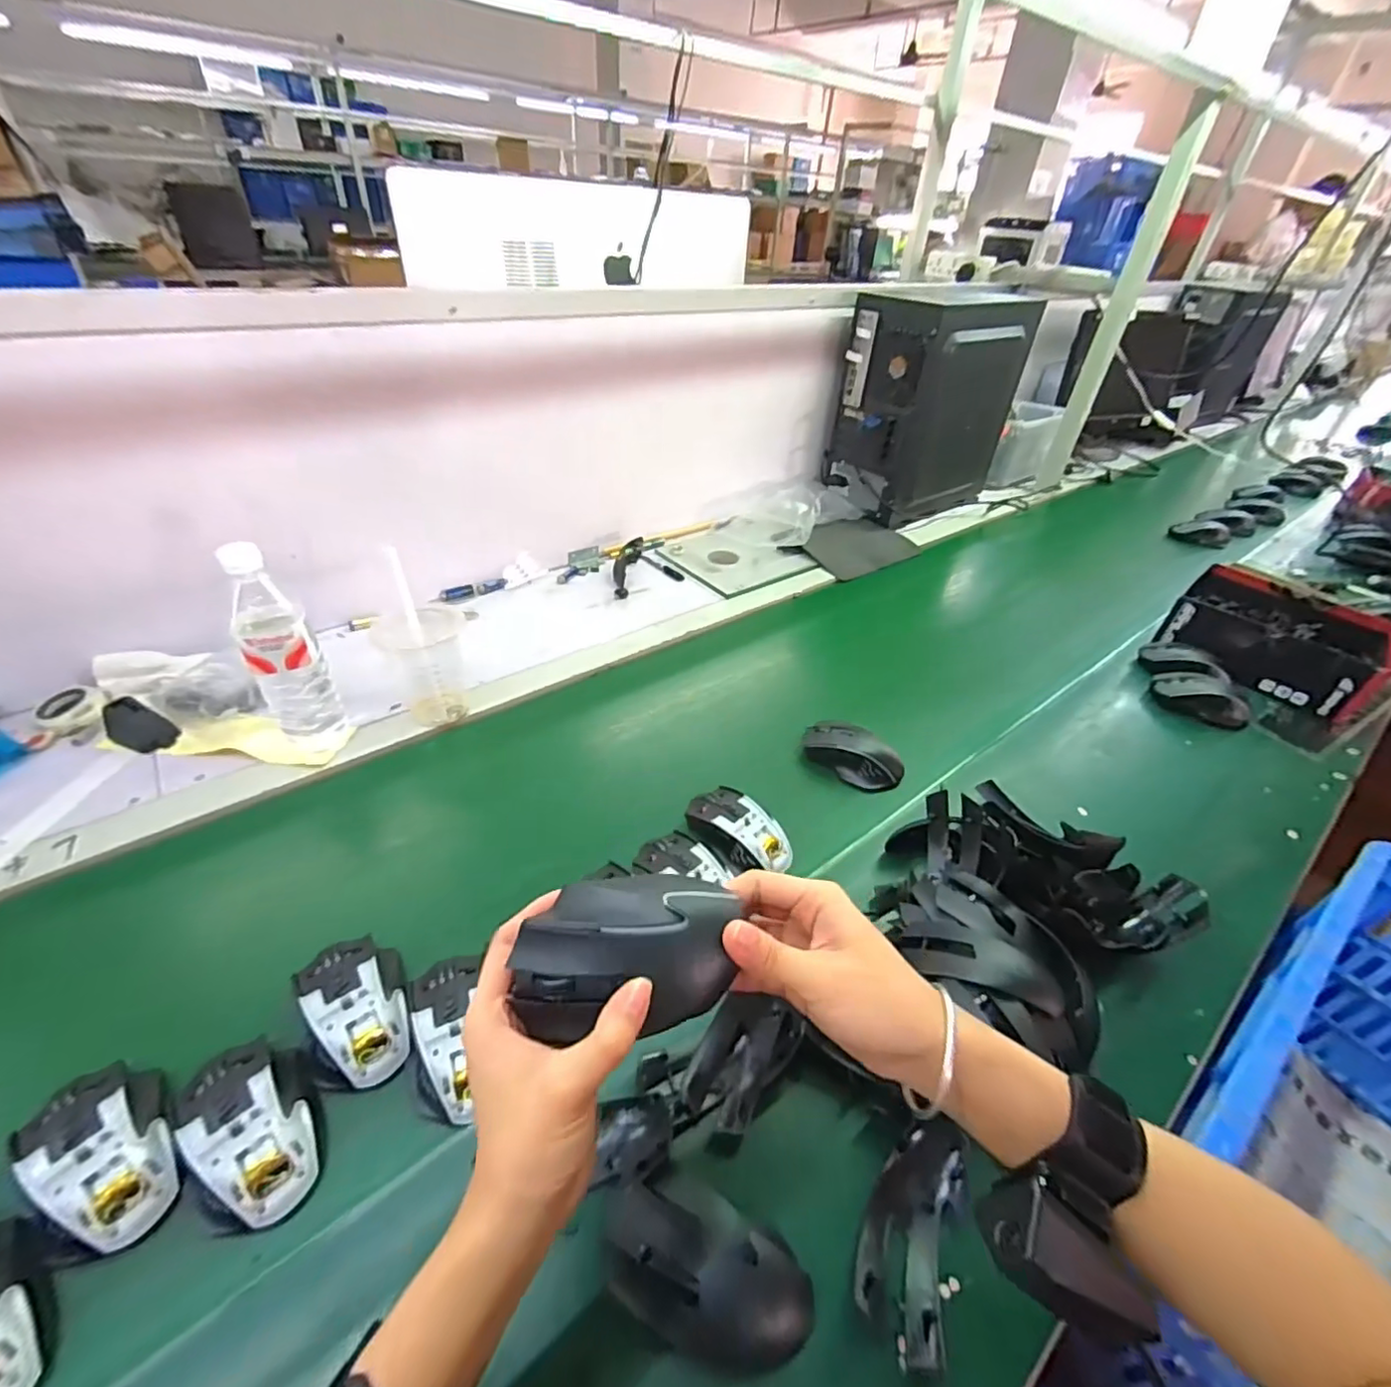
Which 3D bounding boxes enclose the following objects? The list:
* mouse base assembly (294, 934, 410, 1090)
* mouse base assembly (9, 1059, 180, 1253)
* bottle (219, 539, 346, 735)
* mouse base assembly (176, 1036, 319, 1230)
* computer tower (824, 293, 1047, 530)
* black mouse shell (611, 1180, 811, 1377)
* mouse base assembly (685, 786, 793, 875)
[{"bbox_3d":[-0.257,0.237,0.461,0.070,0.034,0.107,-16,43,-24],"label":"mouse base assembly"},{"bbox_3d":[-0.376,0.288,0.387,0.114,0.032,0.067,34,47,31],"label":"mouse base assembly"},{"bbox_3d":[-0.422,-0.038,0.626,0.064,0.217,0.064,-22,46,-29],"label":"bottle"},{"bbox_3d":[-0.291,0.284,0.400,0.064,0.033,0.107,-20,45,-28],"label":"mouse base assembly"},{"bbox_3d":[0.469,-0.583,1.256,0.359,0.375,0.202,-26,48,-33],"label":"computer tower"},{"bbox_3d":[0.006,0.333,0.347,0.124,0.033,0.059,11,39,8],"label":"black mouse shell"},{"bbox_3d":[0.043,0.135,0.609,0.065,0.031,0.107,-28,49,-34],"label":"mouse base assembly"}]

